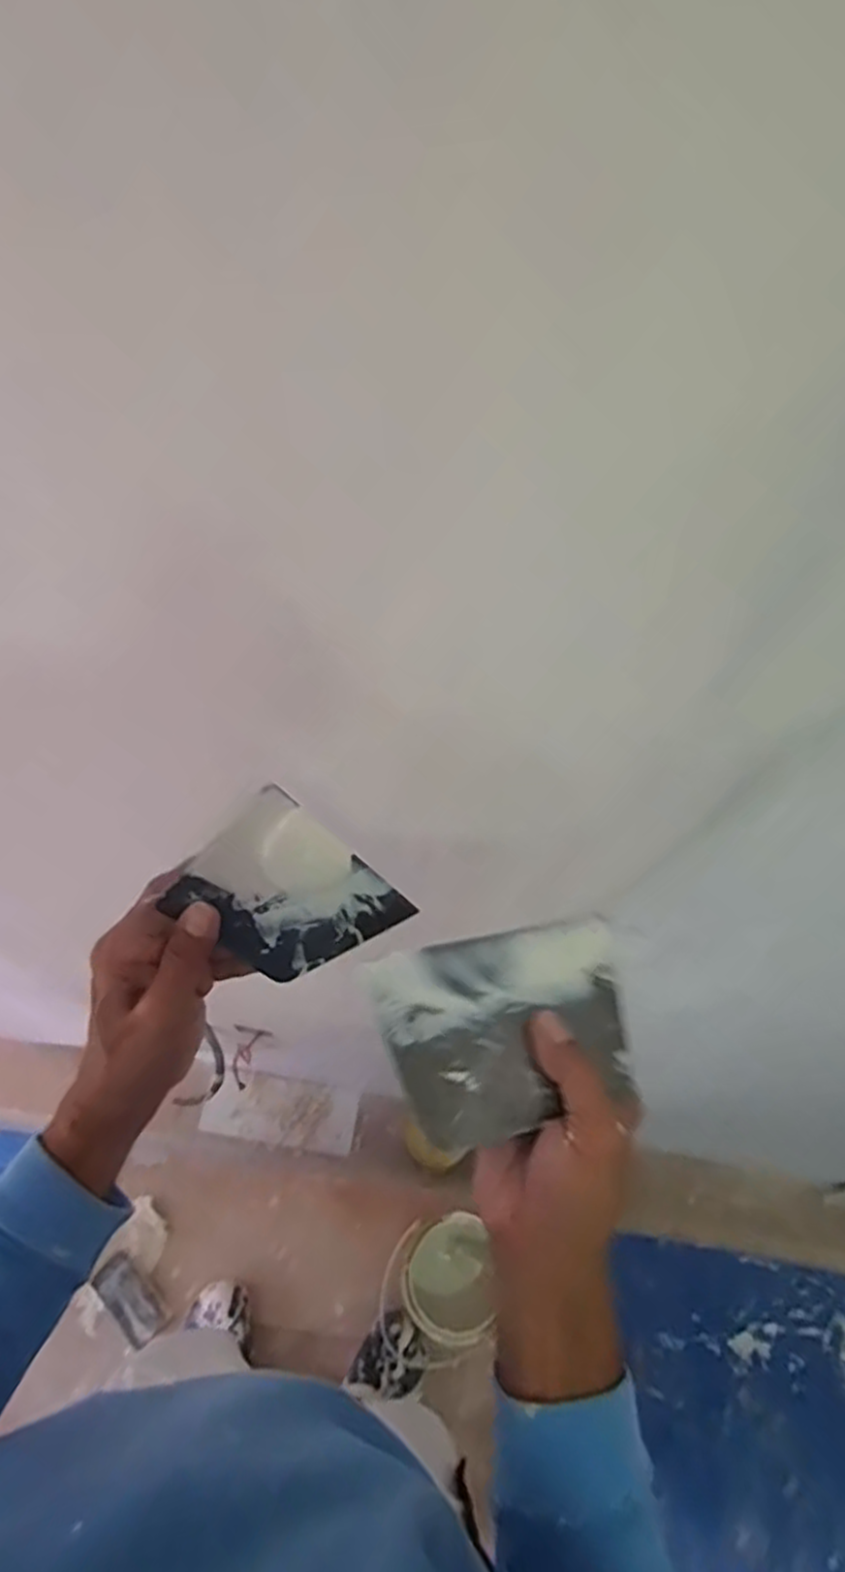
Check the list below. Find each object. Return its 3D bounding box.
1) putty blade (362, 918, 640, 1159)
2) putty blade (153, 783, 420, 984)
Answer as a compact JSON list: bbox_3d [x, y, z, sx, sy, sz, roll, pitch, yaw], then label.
[{"bbox_3d":[0.047,0.122,0.386,0.130,0.008,0.093,-9,72,-19],"label":"putty blade"},{"bbox_3d":[-0.078,0.066,0.440,0.093,0.140,0.007,-34,42,7],"label":"putty blade"}]

